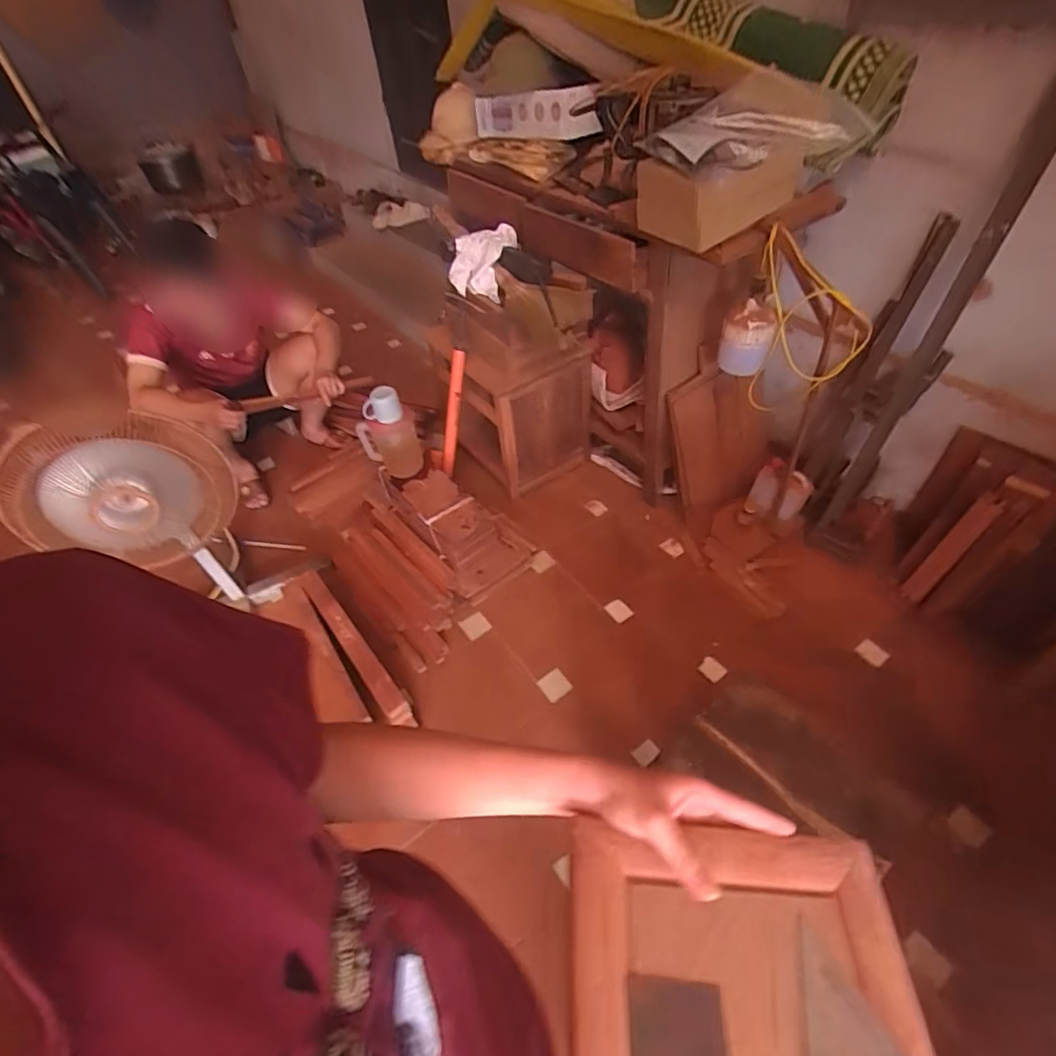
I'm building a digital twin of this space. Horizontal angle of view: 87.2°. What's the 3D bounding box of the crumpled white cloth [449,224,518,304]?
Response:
[{"bbox_3d":[-0.142,-0.805,1.671,0.171,0.128,0.211,7,48,12],"label":"crumpled white cloth"}]

